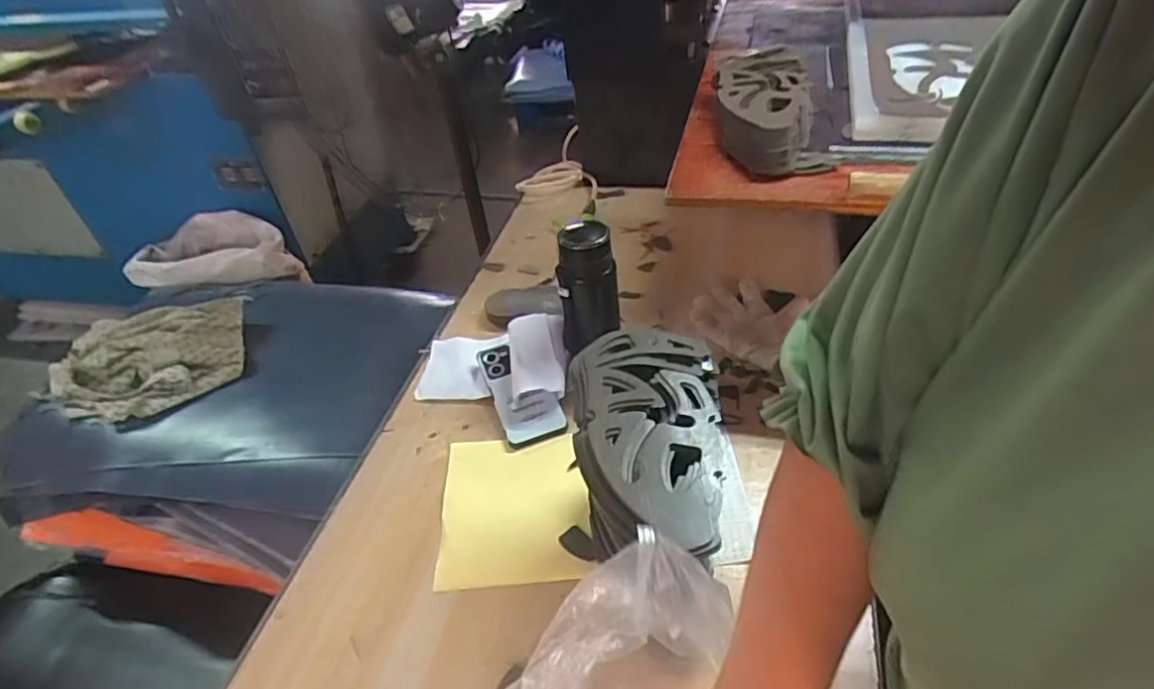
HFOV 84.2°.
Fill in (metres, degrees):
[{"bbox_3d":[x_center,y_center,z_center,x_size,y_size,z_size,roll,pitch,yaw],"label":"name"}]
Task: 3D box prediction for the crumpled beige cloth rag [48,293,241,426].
[{"bbox_3d":[-0.871,0.011,1.299,0.368,0.081,0.303,-10,42,-3],"label":"crumpled beige cloth rag"}]

